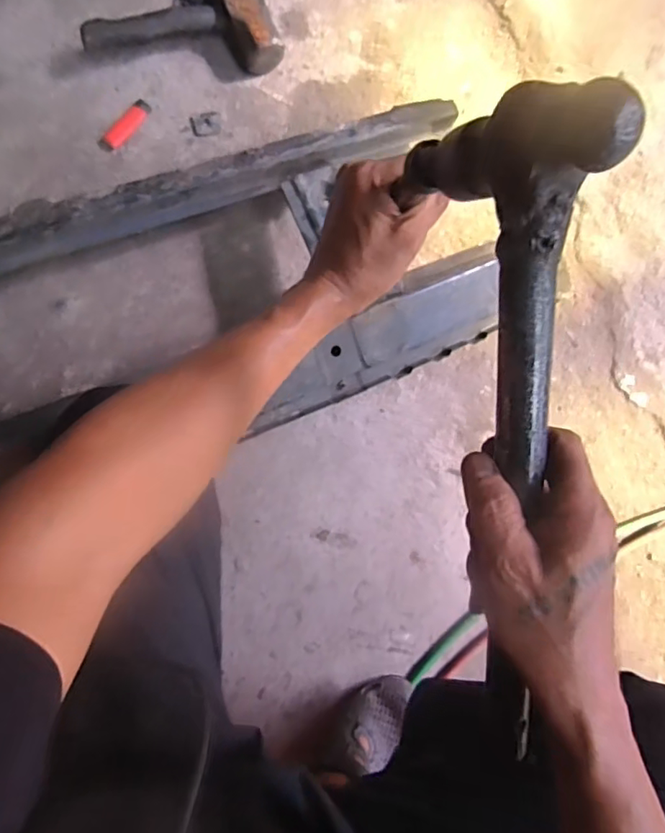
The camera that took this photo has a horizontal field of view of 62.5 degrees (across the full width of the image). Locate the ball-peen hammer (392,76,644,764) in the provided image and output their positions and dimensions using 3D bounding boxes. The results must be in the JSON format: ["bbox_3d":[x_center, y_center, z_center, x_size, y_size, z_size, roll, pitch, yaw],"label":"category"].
[{"bbox_3d":[0.090,0.032,0.288,0.042,0.115,0.357,-8,107,-9],"label":"ball-peen hammer"}]

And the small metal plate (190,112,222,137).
[{"bbox_3d":[-0.178,-0.416,0.779,0.044,0.010,0.034,-14,85,-16],"label":"small metal plate"}]

